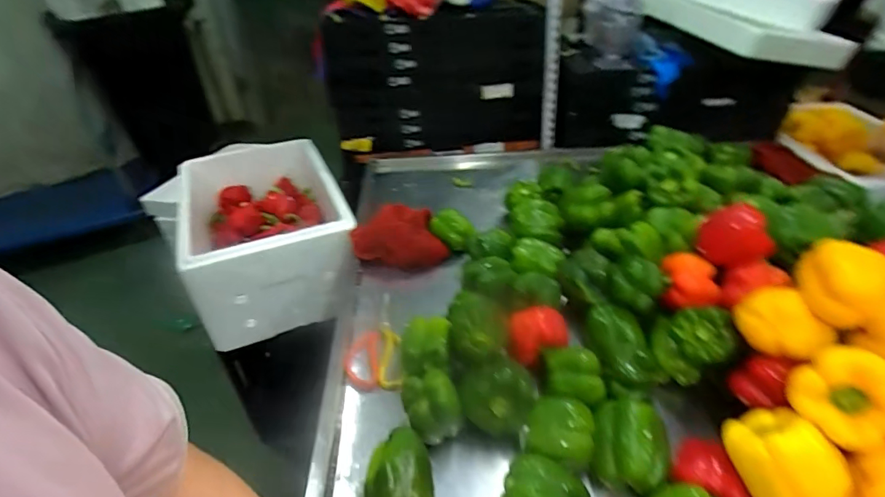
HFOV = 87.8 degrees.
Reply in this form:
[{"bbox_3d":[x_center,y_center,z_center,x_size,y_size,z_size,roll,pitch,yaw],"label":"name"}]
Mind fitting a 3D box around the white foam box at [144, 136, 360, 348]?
[{"bbox_3d":[-0.445,-0.057,1.167,0.358,0.247,0.575,-18,41,-20],"label":"white foam box"}]

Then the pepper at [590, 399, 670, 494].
[{"bbox_3d":[0.225,0.234,0.549,0.083,0.062,0.095,9,39,13],"label":"pepper"}]

